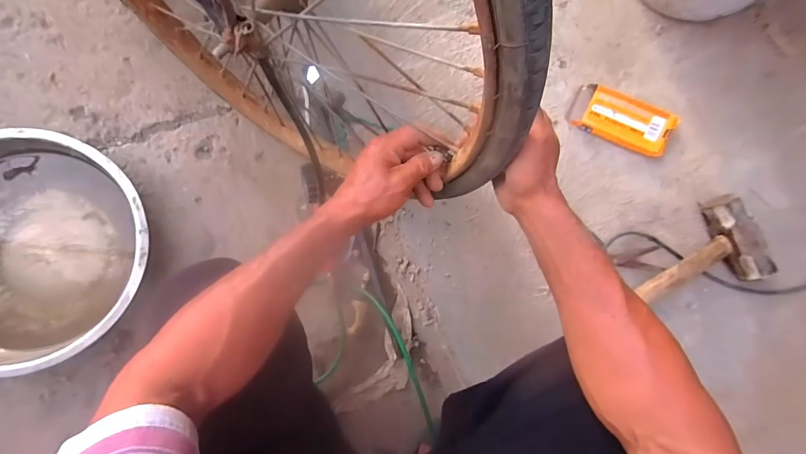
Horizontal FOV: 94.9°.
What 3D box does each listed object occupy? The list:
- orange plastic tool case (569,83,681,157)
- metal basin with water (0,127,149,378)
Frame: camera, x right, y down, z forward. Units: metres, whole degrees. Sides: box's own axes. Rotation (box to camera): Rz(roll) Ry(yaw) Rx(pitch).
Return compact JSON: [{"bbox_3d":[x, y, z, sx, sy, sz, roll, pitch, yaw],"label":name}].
[{"bbox_3d":[0.393,-0.191,0.656,0.173,0.031,0.079,26,83,-3],"label":"orange plastic tool case"},{"bbox_3d":[-0.619,0.038,0.625,0.370,0.120,0.365,0,85,-5],"label":"metal basin with water"}]

